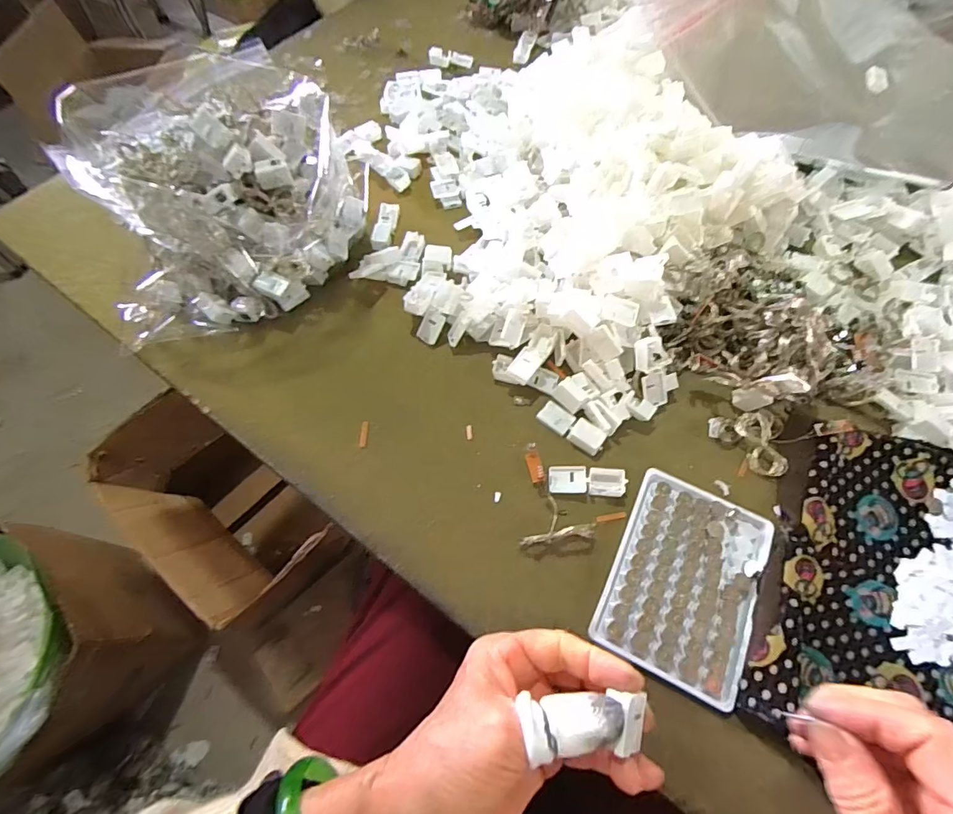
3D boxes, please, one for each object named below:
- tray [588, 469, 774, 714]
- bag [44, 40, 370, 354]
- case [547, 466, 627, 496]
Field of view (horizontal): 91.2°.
[{"bbox_3d":[0.143,0.116,0.321,0.092,0.009,0.130,25,66,11],"label":"tray"},{"bbox_3d":[-0.217,-0.192,0.411,0.224,0.119,0.204,-17,65,-9],"label":"bag"},{"bbox_3d":[0.083,0.055,0.350,0.056,0.008,0.021,4,64,1],"label":"case"}]

